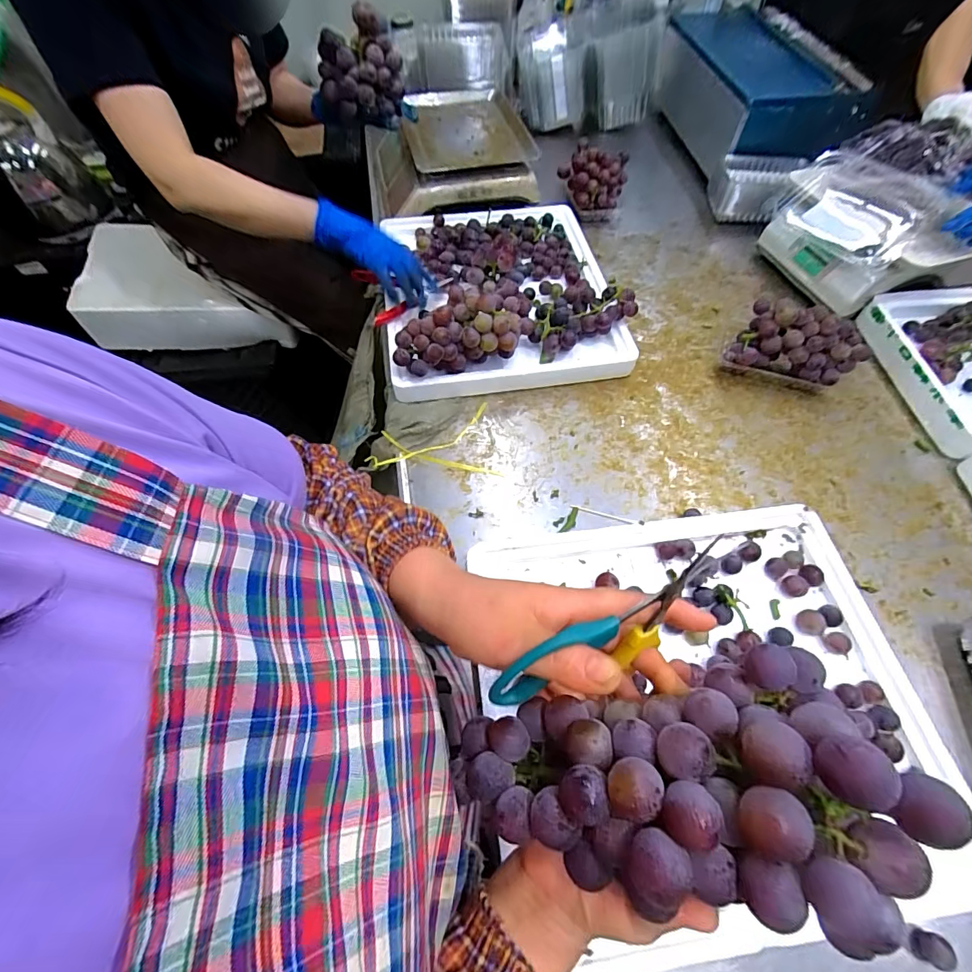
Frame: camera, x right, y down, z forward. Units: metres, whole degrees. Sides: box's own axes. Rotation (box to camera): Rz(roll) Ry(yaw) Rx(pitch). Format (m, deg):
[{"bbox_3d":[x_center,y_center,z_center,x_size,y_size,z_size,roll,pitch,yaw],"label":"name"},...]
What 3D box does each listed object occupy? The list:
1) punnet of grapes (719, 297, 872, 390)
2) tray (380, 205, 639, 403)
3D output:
[{"bbox_3d":[0.474,-0.223,0.681,0.171,0.105,0.103,17,62,11],"label":"punnet of grapes"},{"bbox_3d":[0.023,-0.372,0.776,0.402,0.116,0.463,-5,60,-2],"label":"tray"}]

